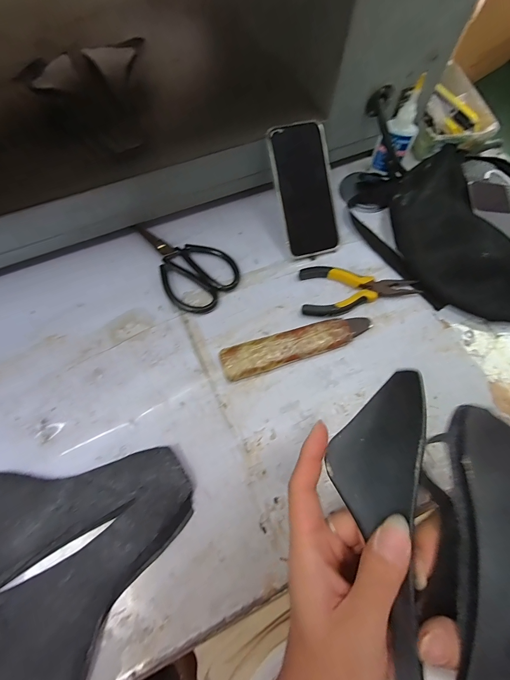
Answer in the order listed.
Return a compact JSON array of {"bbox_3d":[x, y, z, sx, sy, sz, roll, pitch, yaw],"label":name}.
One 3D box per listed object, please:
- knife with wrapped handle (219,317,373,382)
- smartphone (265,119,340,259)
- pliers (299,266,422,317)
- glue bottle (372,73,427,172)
[{"bbox_3d":[0.052,0.008,0.390,0.184,0.018,0.040,-15,68,-8],"label":"knife with wrapped handle"},{"bbox_3d":[0.067,-0.198,0.431,0.077,0.013,0.164,-14,102,-7],"label":"smartphone"},{"bbox_3d":[0.136,-0.063,0.421,0.147,0.016,0.070,1,67,-1],"label":"pliers"},{"bbox_3d":[0.204,-0.293,0.457,0.041,0.118,0.045,-33,72,-14],"label":"glue bottle"}]

